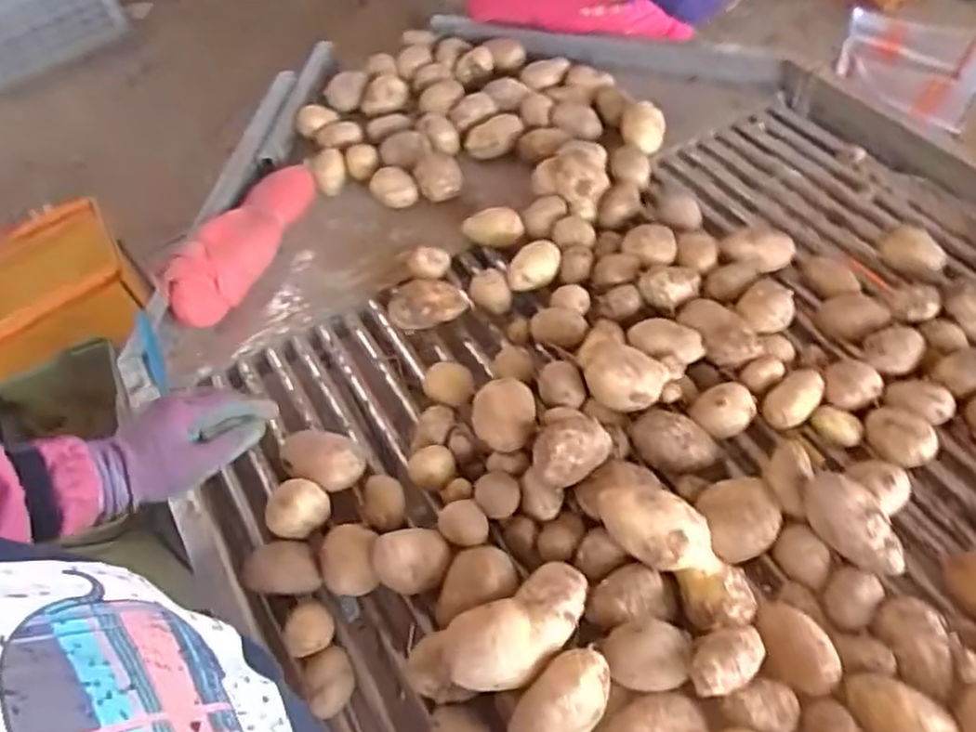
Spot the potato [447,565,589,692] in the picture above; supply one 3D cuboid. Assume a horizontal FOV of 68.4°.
[{"bbox_3d":[0.027,0.207,0.567,0.125,0.067,0.065,-33,61,-17],"label":"potato"}]

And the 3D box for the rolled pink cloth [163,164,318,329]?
[{"bbox_3d":[-0.305,-0.166,0.897,0.064,0.083,0.262,18,60,14],"label":"rolled pink cloth"}]

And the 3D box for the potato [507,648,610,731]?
[{"bbox_3d":[0.053,0.256,0.532,0.048,0.046,0.093,36,65,23],"label":"potato"}]

